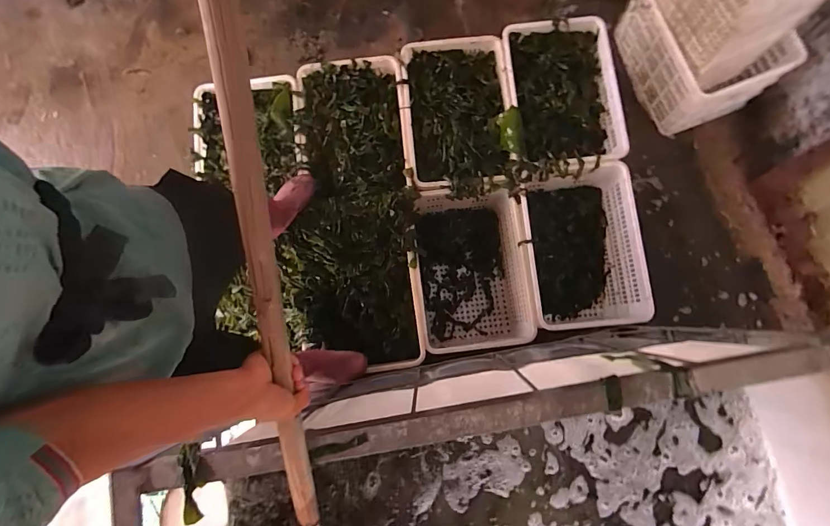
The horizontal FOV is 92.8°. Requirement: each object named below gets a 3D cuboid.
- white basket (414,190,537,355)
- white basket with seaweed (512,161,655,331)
[{"bbox_3d":[0.181,0.033,1.408,0.369,0.283,0.523,-8,81,1],"label":"white basket"},{"bbox_3d":[0.553,-0.036,1.406,0.390,0.281,0.528,-10,81,0],"label":"white basket with seaweed"}]

